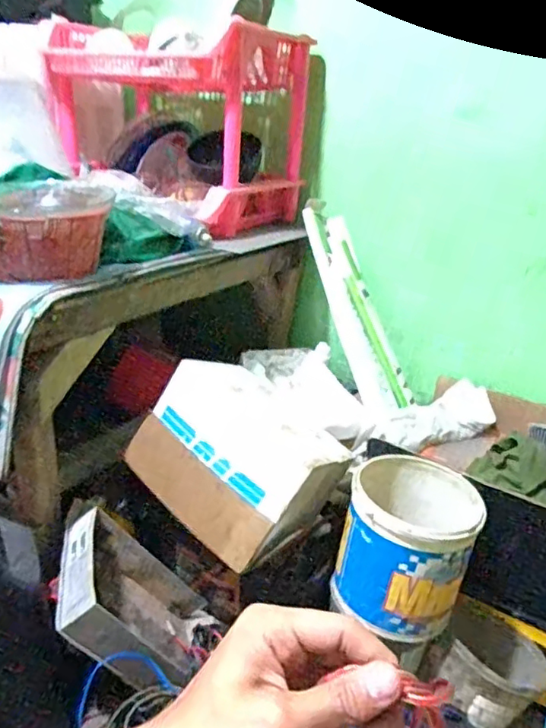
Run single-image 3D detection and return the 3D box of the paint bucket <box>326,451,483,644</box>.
[{"bbox_3d":[0.191,0.261,0.820,0.170,0.185,0.181,3,23,-1],"label":"paint bucket"}]

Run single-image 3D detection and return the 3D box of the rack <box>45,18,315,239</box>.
[{"bbox_3d":[-0.186,-0.478,1.155,0.434,0.332,0.312,16,26,27],"label":"rack"}]

